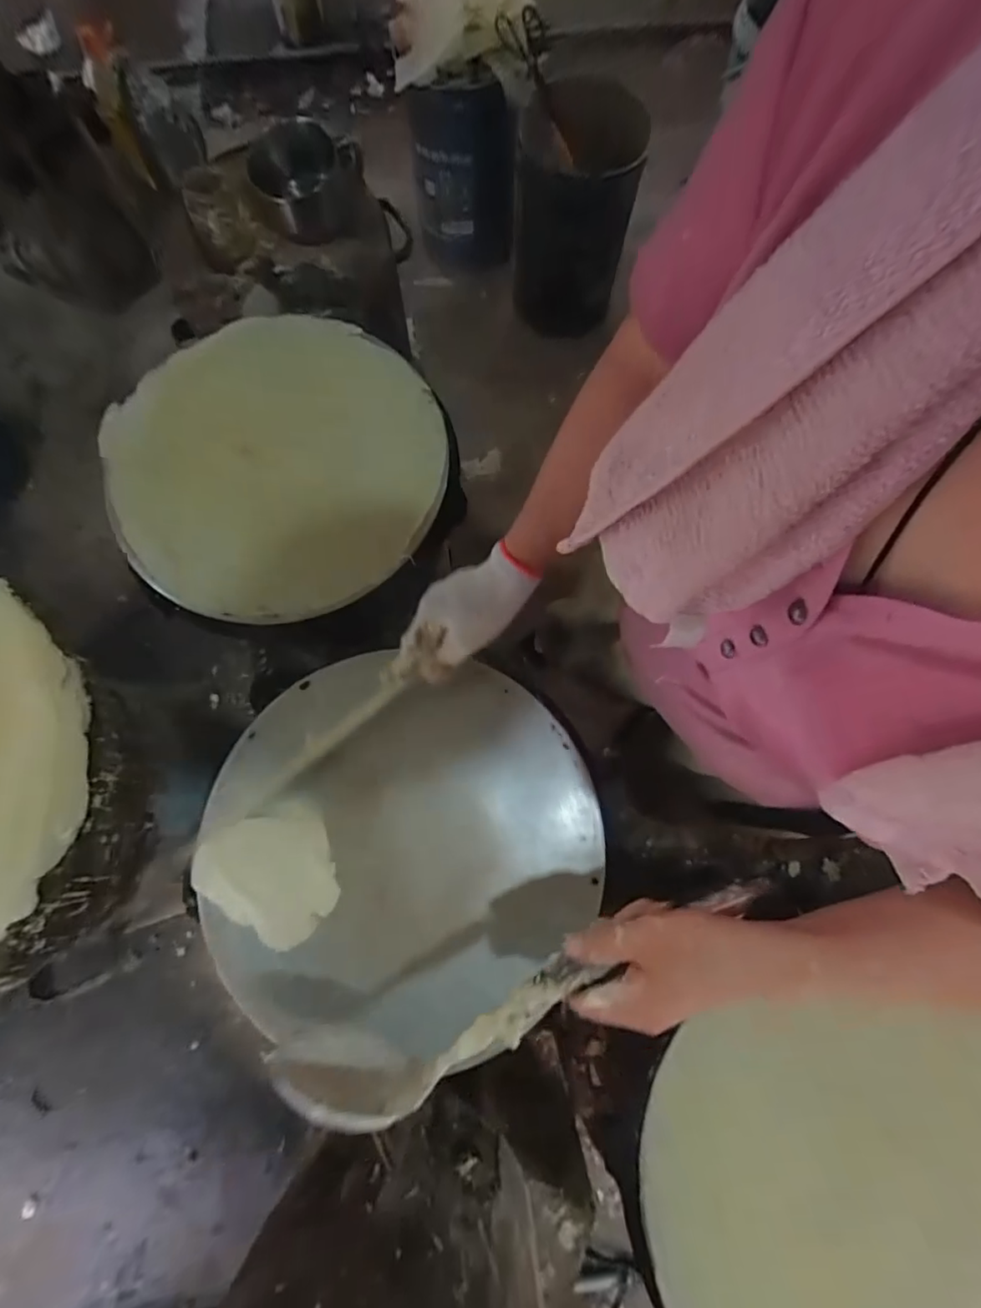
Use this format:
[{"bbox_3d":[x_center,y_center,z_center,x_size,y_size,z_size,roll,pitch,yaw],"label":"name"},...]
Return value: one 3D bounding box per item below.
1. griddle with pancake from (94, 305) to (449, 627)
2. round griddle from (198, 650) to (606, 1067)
[{"bbox_3d":[-0.238,-0.220,0.648,0.355,0.055,0.355,0,75,0],"label":"griddle with pancake"},{"bbox_3d":[-0.092,0.175,0.558,0.377,0.036,0.353,0,75,0],"label":"round griddle"}]

